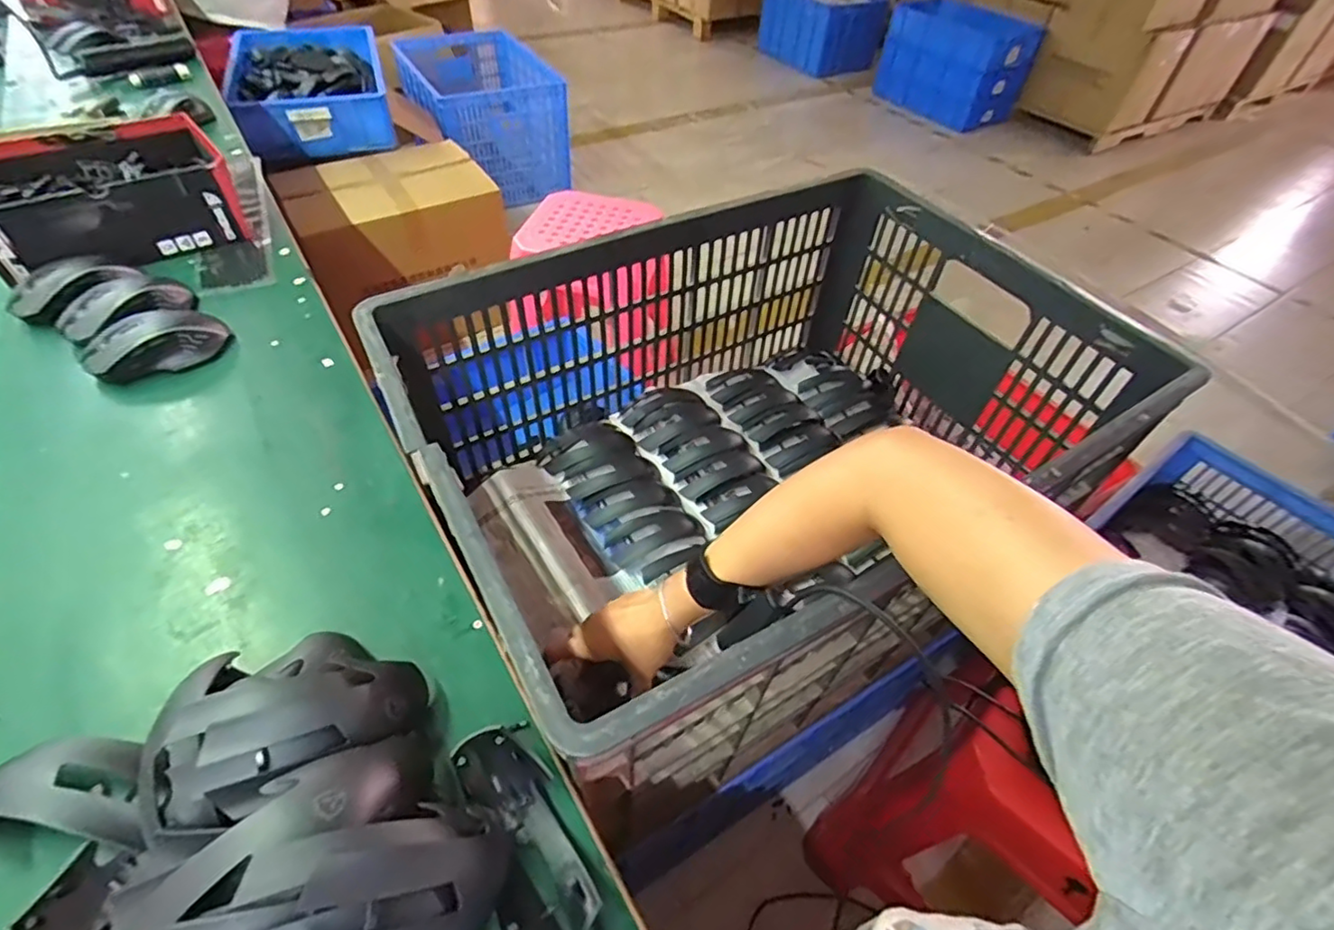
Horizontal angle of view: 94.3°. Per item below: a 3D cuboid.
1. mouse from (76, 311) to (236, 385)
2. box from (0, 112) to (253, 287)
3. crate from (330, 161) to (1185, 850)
[{"bbox_3d":[-0.505,-0.119,0.613,0.121,0.037,0.066,-24,55,-23],"label":"mouse"},{"bbox_3d":[-0.671,-0.327,0.743,0.249,0.075,0.211,-32,58,-28],"label":"box"},{"bbox_3d":[0.093,-0.034,0.667,0.660,0.277,0.468,-24,55,-23],"label":"crate"}]

